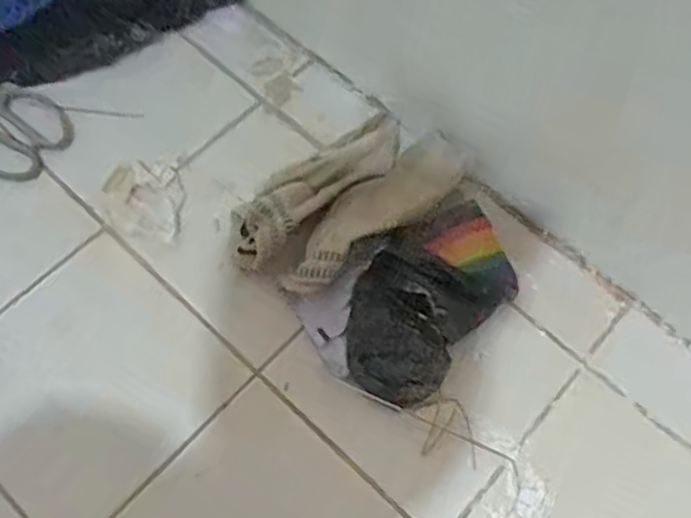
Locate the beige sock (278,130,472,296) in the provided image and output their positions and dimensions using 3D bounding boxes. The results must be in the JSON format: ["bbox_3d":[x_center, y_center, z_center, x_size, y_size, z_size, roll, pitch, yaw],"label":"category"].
[{"bbox_3d":[0.023,-0.044,0.592,0.204,0.032,0.063,-36,72,-15],"label":"beige sock"}]

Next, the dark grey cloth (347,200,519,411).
[{"bbox_3d":[0.072,0.031,0.571,0.108,0.046,0.191,39,72,15],"label":"dark grey cloth"}]

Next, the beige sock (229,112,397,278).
[{"bbox_3d":[-0.028,-0.072,0.611,0.204,0.038,0.074,-41,73,-16],"label":"beige sock"}]

